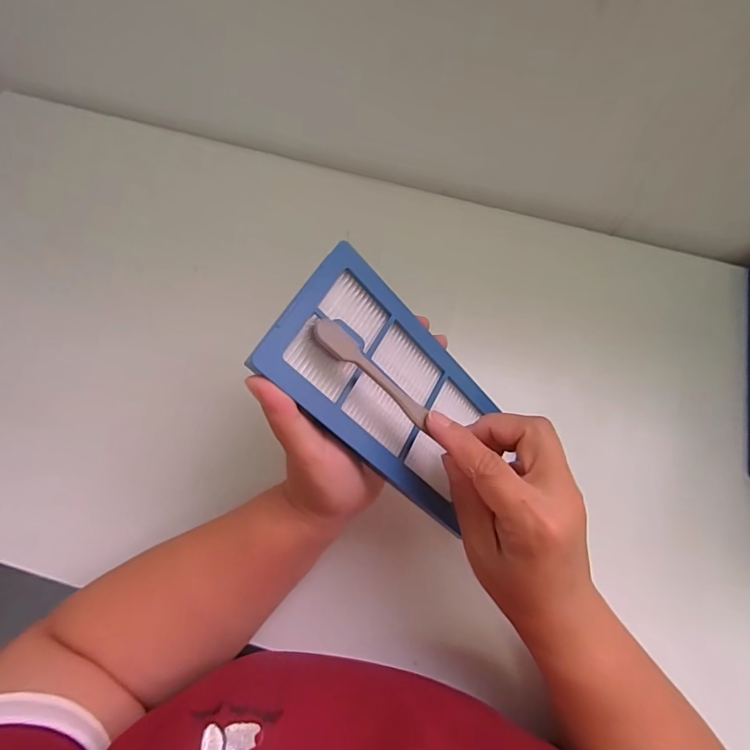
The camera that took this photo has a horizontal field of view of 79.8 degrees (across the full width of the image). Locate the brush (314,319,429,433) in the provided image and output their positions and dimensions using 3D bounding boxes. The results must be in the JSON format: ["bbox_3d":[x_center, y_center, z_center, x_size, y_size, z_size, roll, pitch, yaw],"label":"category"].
[{"bbox_3d":[-0.001,-0.001,0.234,0.077,0.011,0.015,41,74,-20],"label":"brush"}]

